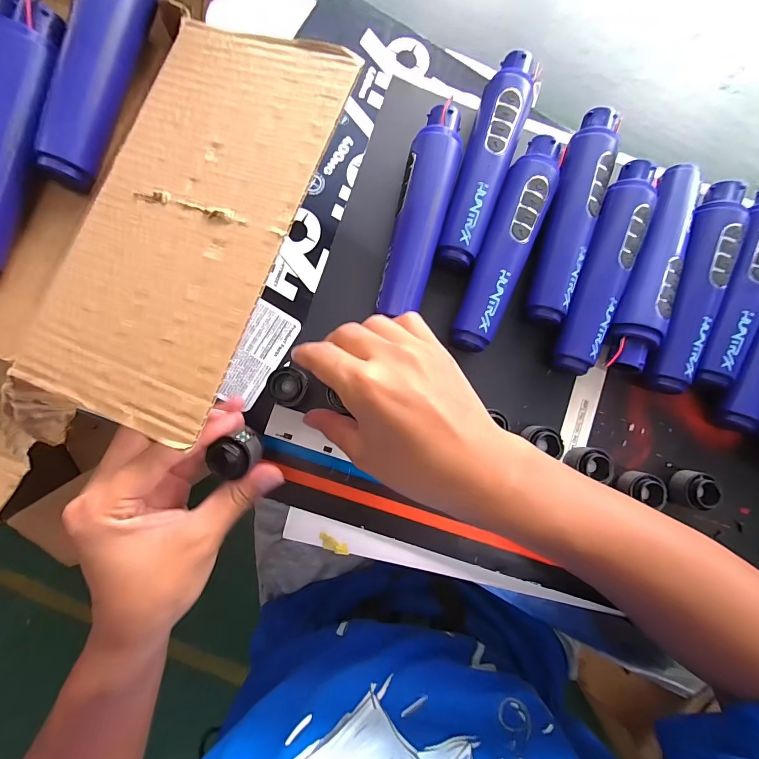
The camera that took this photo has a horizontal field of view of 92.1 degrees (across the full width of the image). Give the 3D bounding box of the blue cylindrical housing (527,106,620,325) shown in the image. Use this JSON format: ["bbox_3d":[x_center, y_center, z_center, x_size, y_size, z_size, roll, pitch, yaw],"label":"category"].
[{"bbox_3d":[0.152,-0.128,0.294,0.036,0.037,0.169,17,85,-3],"label":"blue cylindrical housing"}]

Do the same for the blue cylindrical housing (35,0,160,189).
[{"bbox_3d":[-0.180,-0.212,0.235,0.033,0.029,0.173,17,85,-3],"label":"blue cylindrical housing"}]

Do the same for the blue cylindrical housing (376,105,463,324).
[{"bbox_3d":[0.032,-0.127,0.283,0.038,0.032,0.162,15,85,-3],"label":"blue cylindrical housing"}]

